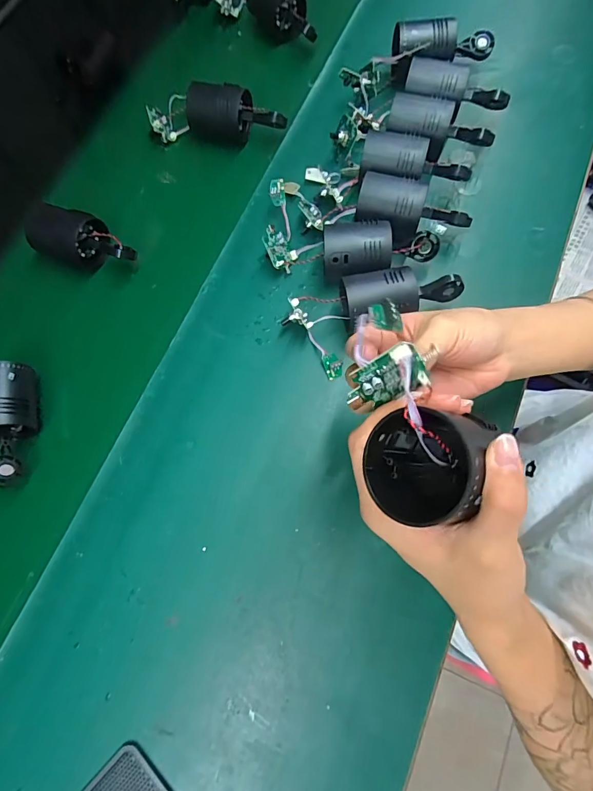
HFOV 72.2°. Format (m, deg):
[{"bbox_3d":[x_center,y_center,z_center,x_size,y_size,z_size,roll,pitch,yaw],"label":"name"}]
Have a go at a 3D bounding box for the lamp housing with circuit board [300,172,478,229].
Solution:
[{"bbox_3d":[0.090,-0.194,0.429,0.175,0.053,0.062,9,73,8],"label":"lamp housing with circuit board"}]

